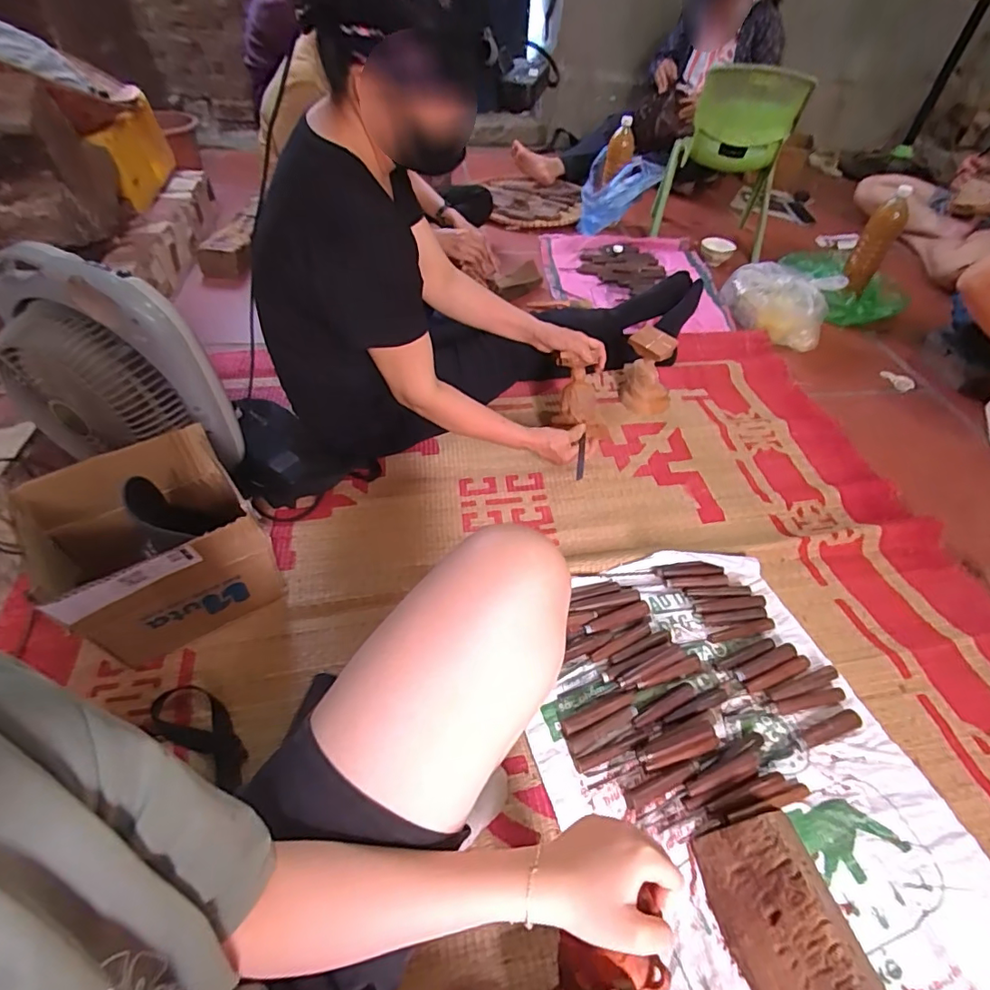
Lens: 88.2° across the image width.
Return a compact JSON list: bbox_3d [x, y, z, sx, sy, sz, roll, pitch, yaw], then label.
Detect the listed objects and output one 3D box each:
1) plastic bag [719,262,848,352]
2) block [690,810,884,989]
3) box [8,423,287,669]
[{"bbox_3d":[0.783,-0.547,1.425,0.287,0.151,0.216,24,52,18],"label":"plastic bag"},{"bbox_3d":[0.320,0.464,0.540,0.126,0.069,0.205,-8,50,-10],"label":"block"},{"bbox_3d":[-0.458,0.087,0.722,0.230,0.237,0.200,-31,57,-26],"label":"box"}]

